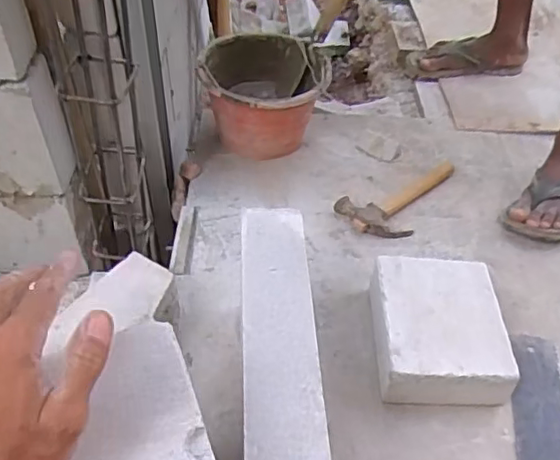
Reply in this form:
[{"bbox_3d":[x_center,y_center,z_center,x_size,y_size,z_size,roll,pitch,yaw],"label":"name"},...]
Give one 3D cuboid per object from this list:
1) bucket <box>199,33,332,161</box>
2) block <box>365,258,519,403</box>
[{"bbox_3d":[-0.033,-0.234,1.085,0.221,0.152,0.219,2,51,-2],"label":"bucket"},{"bbox_3d":[0.213,0.134,0.808,0.169,0.080,0.213,0,51,-4],"label":"block"}]

